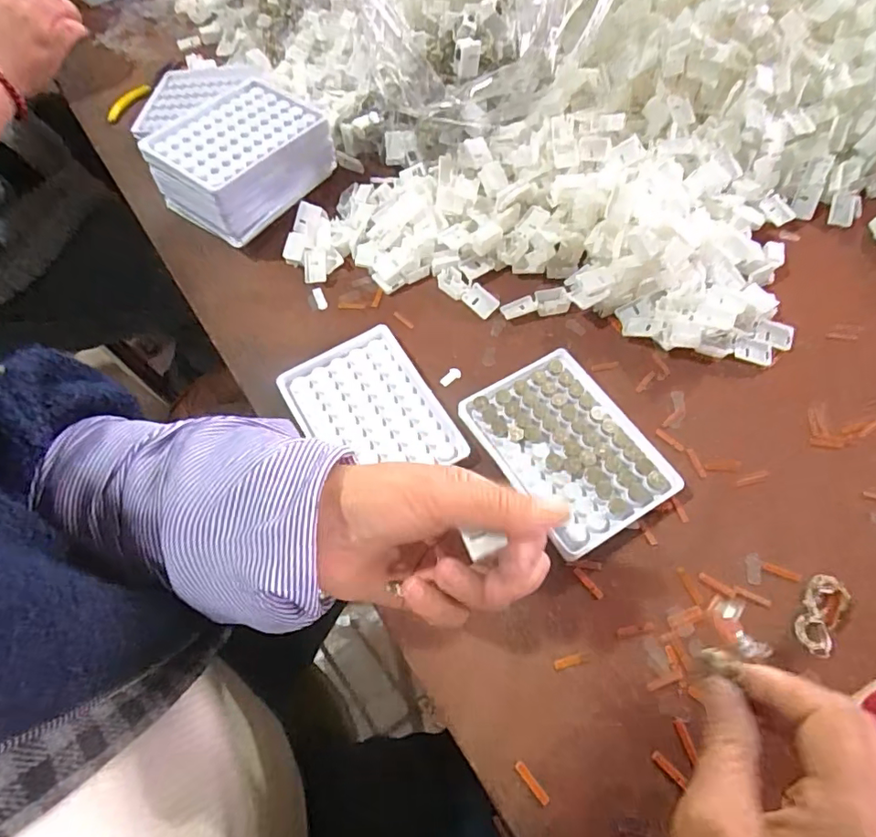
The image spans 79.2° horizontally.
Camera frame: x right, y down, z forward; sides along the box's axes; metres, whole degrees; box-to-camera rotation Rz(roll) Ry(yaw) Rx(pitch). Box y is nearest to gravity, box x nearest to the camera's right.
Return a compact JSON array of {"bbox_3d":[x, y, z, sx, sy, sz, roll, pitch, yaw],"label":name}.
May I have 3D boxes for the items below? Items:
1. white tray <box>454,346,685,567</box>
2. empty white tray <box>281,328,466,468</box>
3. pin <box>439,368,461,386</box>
[{"bbox_3d":[0.088,0.020,0.365,0.096,0.017,0.130,-27,63,-14],"label":"white tray"},{"bbox_3d":[-0.050,-0.005,0.386,0.096,0.010,0.125,-27,63,-14],"label":"empty white tray"},{"bbox_3d":[0.009,-0.032,0.404,0.019,0.004,0.009,-35,65,-18],"label":"pin"}]

